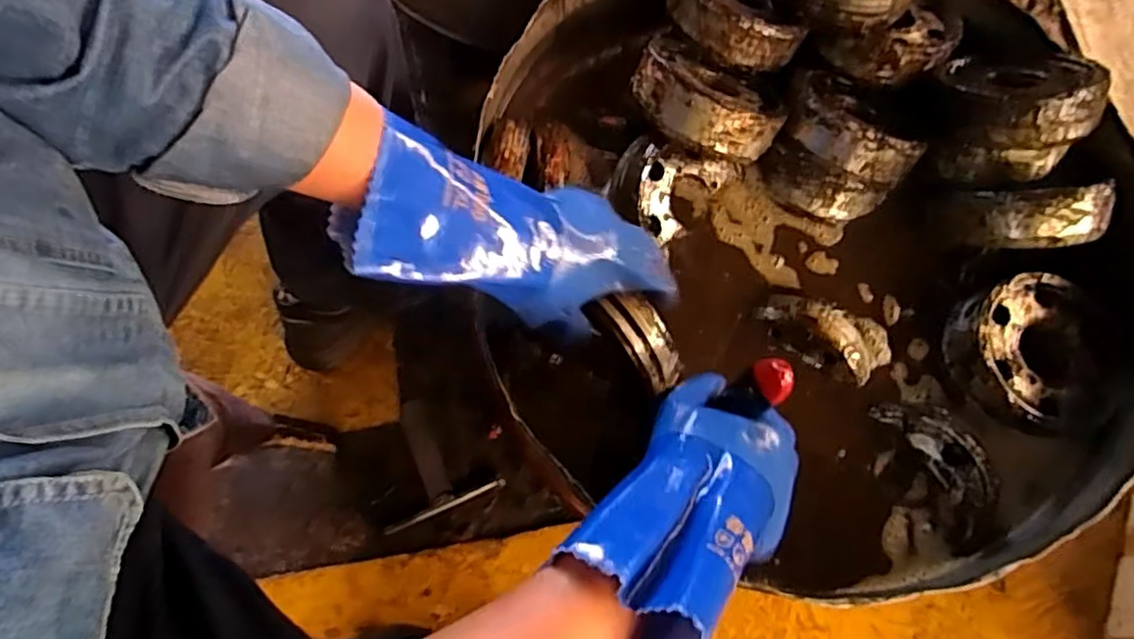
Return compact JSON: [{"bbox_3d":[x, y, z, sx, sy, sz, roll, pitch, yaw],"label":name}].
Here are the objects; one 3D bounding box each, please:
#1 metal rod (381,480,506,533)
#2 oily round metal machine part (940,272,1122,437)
[{"bbox_3d":[-0.137,0.209,0.751,0.141,0.009,0.009,-21,72,-9],"label":"metal rod"},{"bbox_3d":[0.358,0.023,0.516,0.116,0.035,0.111,1,70,-2],"label":"oily round metal machine part"}]

